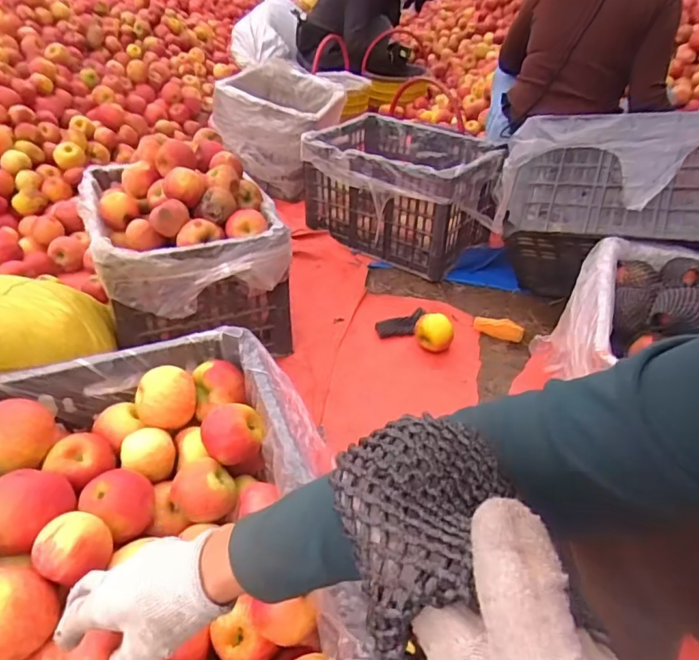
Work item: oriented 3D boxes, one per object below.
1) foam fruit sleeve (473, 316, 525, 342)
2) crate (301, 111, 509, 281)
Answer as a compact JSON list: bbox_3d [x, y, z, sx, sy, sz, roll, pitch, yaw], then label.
[{"bbox_3d":[0.351,-0.008,1.231,0.119,0.040,0.028,21,42,23],"label":"foam fruit sleeve"},{"bbox_3d":[0.169,-0.422,1.568,0.546,0.290,0.387,22,42,24],"label":"crate"}]

